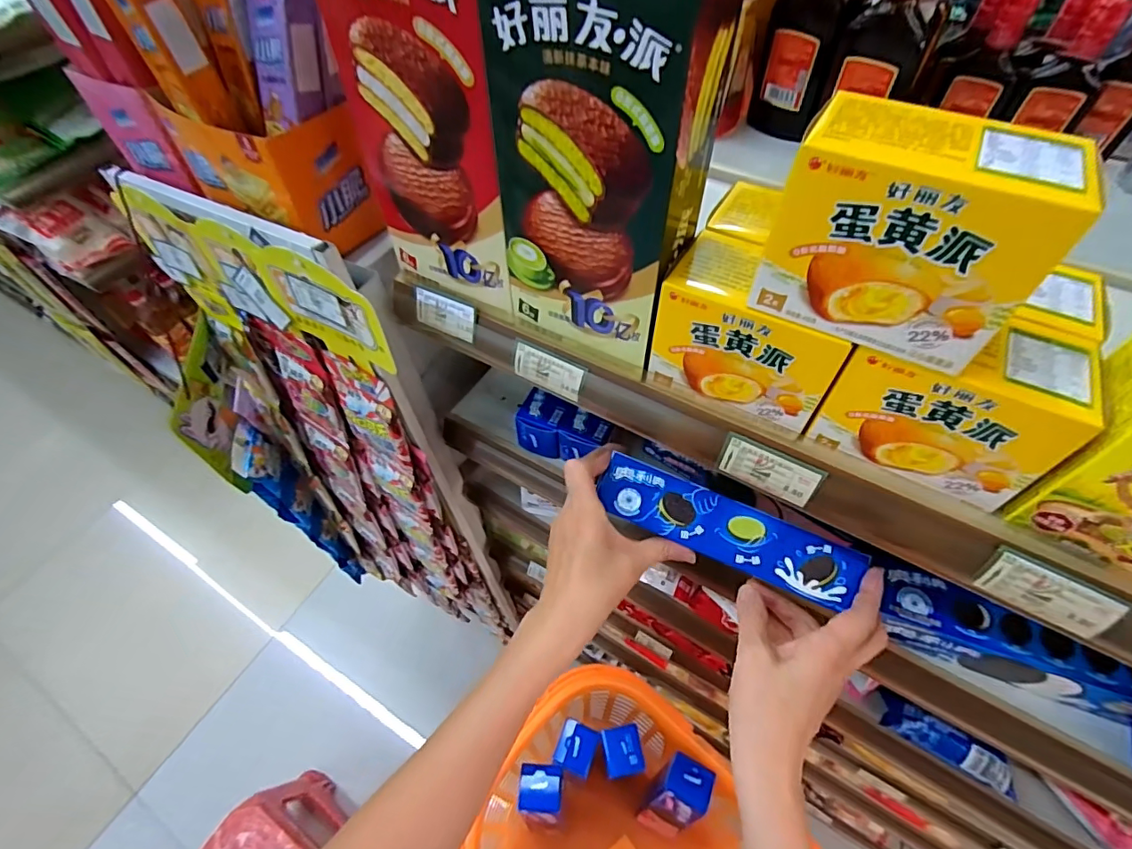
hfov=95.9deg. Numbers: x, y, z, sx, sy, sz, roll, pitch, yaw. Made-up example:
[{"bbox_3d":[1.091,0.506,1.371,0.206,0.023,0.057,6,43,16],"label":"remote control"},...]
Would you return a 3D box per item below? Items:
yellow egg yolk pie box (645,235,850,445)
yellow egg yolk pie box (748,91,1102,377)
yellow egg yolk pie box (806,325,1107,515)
[{"bbox_3d":[0.116,-0.056,0.321,0.108,0.080,0.063,26,60,19],"label":"yellow egg yolk pie box"},{"bbox_3d":[0.157,-0.092,0.241,0.113,0.084,0.065,26,60,19],"label":"yellow egg yolk pie box"},{"bbox_3d":[0.212,-0.016,0.288,0.105,0.077,0.061,26,60,19],"label":"yellow egg yolk pie box"}]

